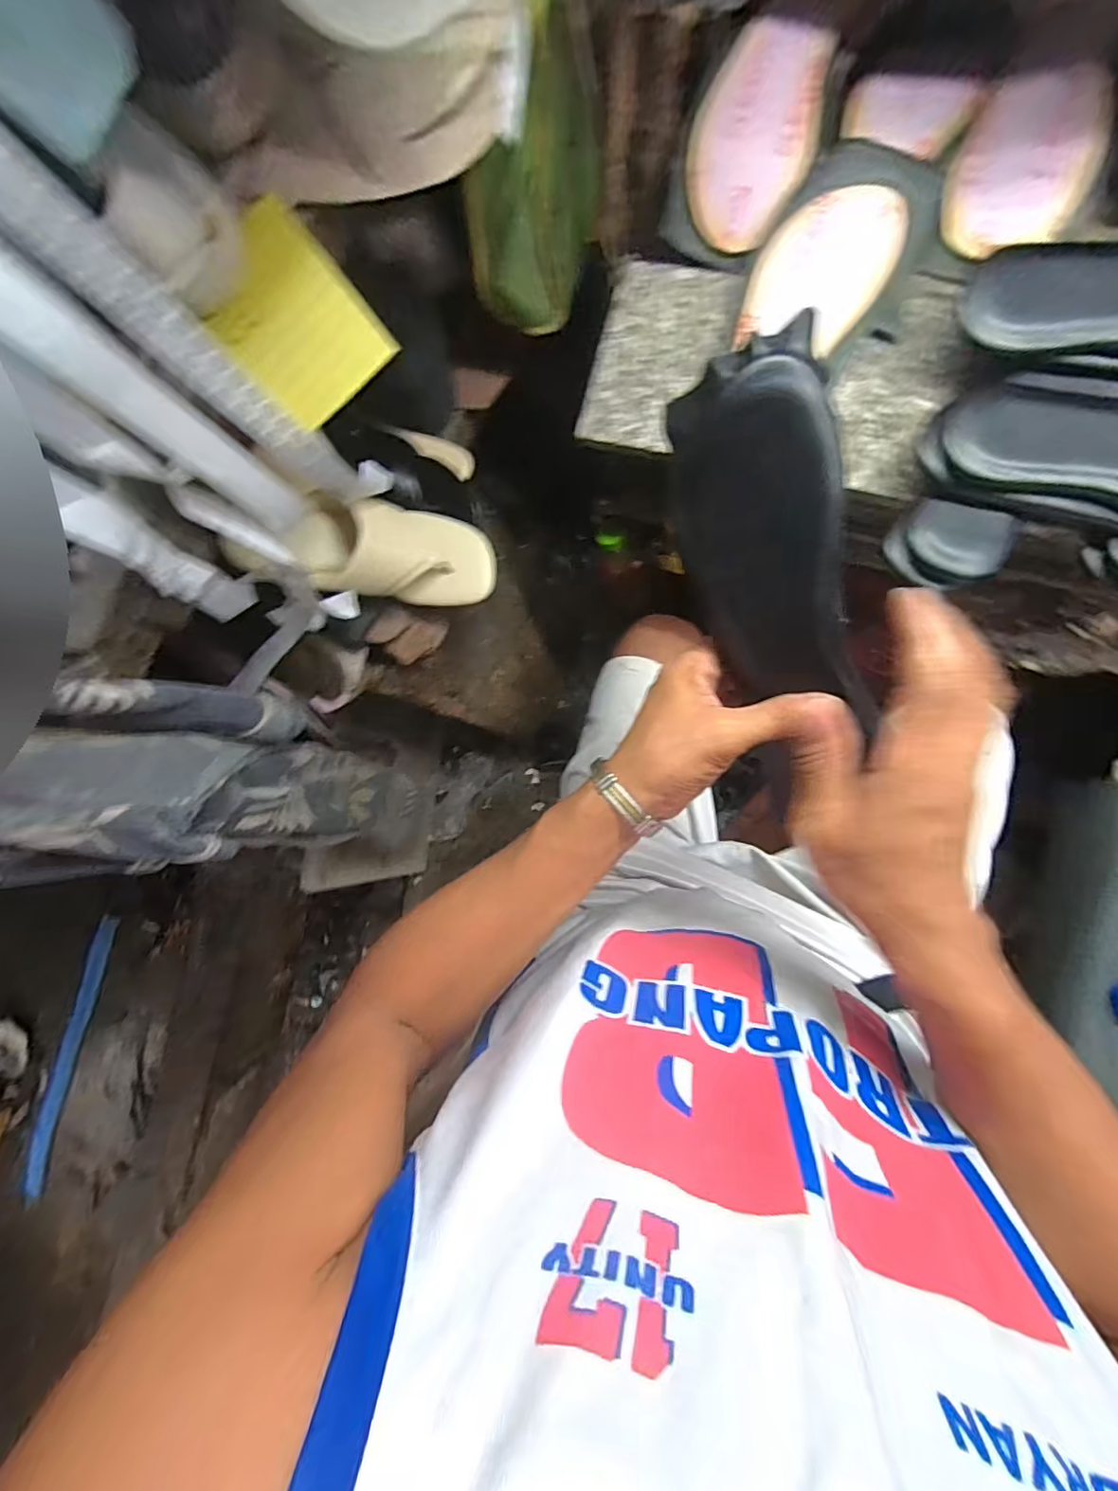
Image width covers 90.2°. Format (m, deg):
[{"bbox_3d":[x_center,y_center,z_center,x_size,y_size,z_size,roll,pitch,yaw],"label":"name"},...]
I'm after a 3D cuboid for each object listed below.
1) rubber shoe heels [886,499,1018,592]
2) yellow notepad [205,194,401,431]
[{"bbox_3d":[0.281,-0.144,0.401,0.076,0.023,0.052,9,88,8],"label":"rubber shoe heels"},{"bbox_3d":[-0.171,-0.270,0.354,0.089,0.013,0.100,-46,111,-5],"label":"yellow notepad"}]

